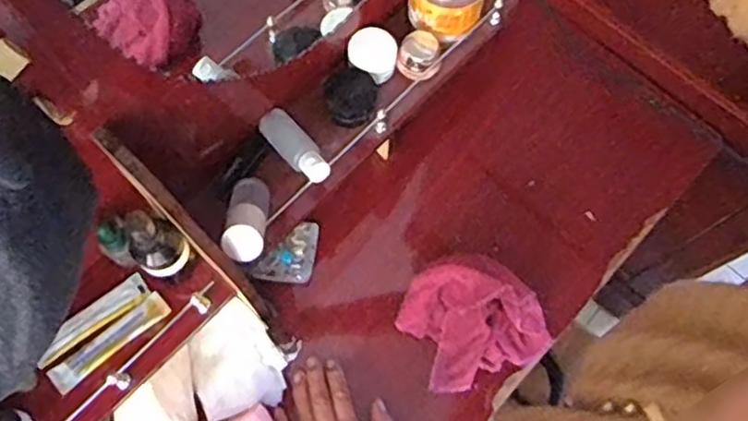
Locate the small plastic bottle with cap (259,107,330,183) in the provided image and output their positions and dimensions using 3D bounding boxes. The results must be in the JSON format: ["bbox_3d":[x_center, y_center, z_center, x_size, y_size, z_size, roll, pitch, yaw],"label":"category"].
[{"bbox_3d":[-0.080,-0.068,0.695,0.033,0.024,0.099,-36,60,-13],"label":"small plastic bottle with cap"}]

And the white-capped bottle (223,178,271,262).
[{"bbox_3d":[-0.121,0.005,0.653,0.036,0.035,0.117,-3,28,-2],"label":"white-capped bottle"}]

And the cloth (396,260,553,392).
[{"bbox_3d":[0.111,0.121,0.761,0.147,0.021,0.133,-21,96,3],"label":"cloth"}]

